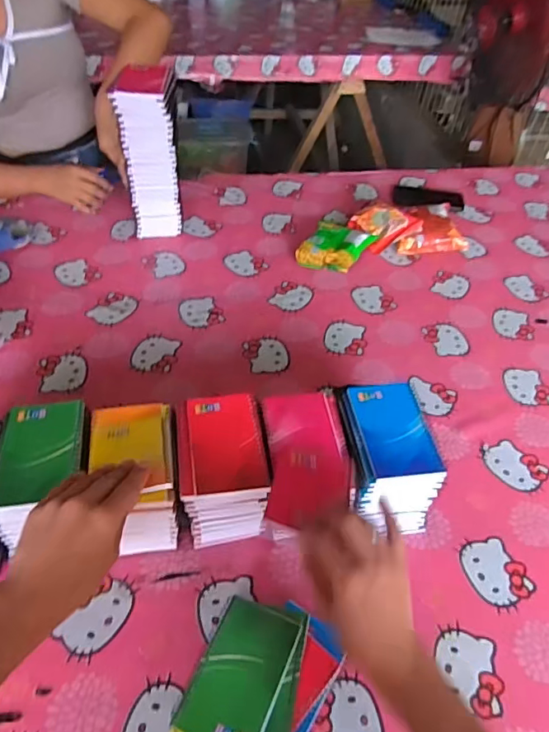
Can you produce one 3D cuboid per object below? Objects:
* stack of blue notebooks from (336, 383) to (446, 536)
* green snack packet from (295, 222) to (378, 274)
[{"bbox_3d":[0.129,0.127,0.642,0.106,0.136,0.155,-7,48,-11],"label":"stack of blue notebooks"},{"bbox_3d":[0.125,-0.243,1.039,0.126,0.057,0.159,23,50,16],"label":"green snack packet"}]

